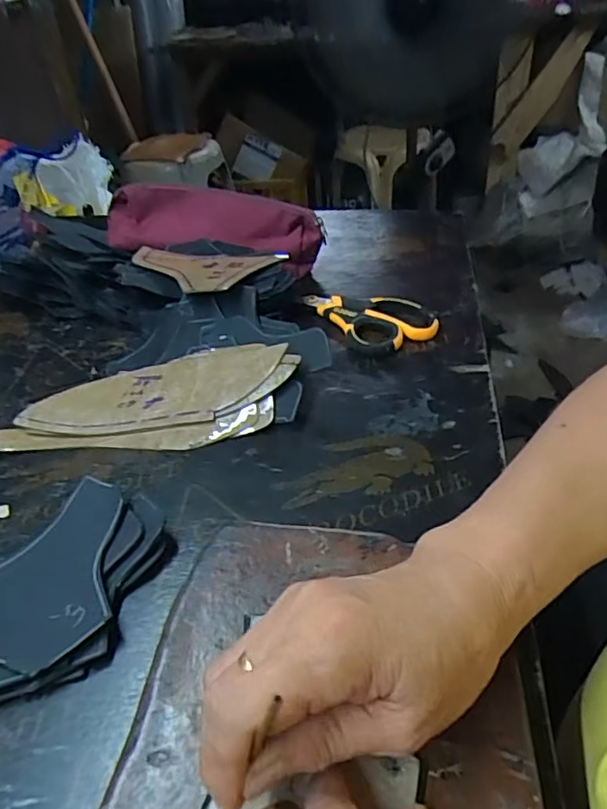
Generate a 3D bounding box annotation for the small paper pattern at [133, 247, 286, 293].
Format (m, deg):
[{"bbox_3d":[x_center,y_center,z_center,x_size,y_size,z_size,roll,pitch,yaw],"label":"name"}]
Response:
[{"bbox_3d":[-0.089,-0.121,0.536,0.137,0.010,0.066,2,47,5],"label":"small paper pattern"}]

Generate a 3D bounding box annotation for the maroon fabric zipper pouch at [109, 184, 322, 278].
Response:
[{"bbox_3d":[-0.101,-0.182,0.629,0.231,0.084,0.055,3,41,13],"label":"maroon fabric zipper pouch"}]

